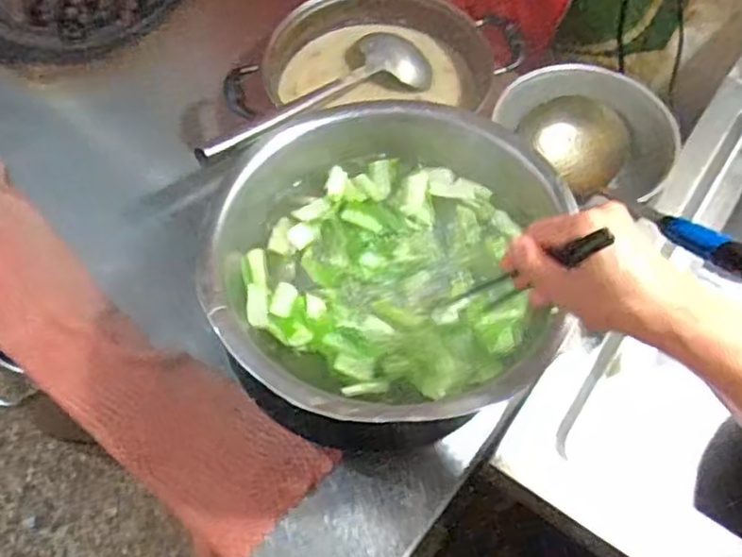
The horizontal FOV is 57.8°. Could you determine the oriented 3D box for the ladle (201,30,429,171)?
[{"bbox_3d":[-0.060,-0.208,0.762,0.097,0.041,0.348,38,53,23],"label":"ladle"}]

